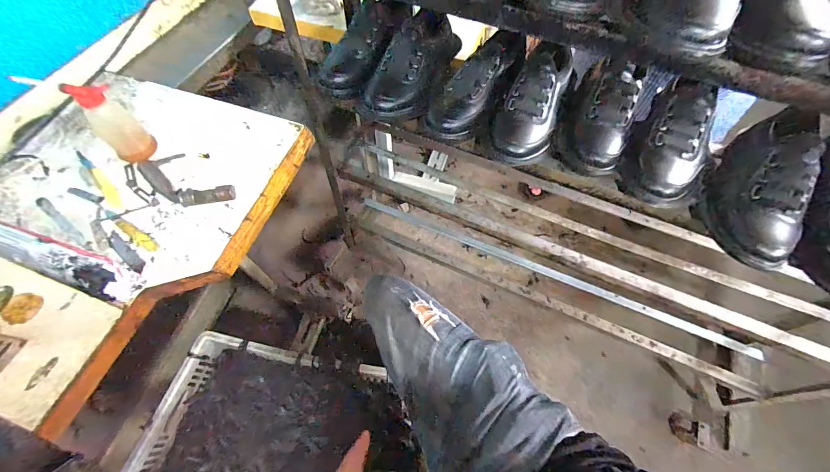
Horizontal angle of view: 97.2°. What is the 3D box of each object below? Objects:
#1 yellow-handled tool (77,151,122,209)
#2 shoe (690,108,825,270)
[{"bbox_3d":[-0.496,-0.093,0.573,0.020,0.011,0.151,-36,65,-23],"label":"yellow-handled tool"},{"bbox_3d":[0.500,-0.079,0.533,0.104,0.083,0.256,24,77,13],"label":"shoe"}]

